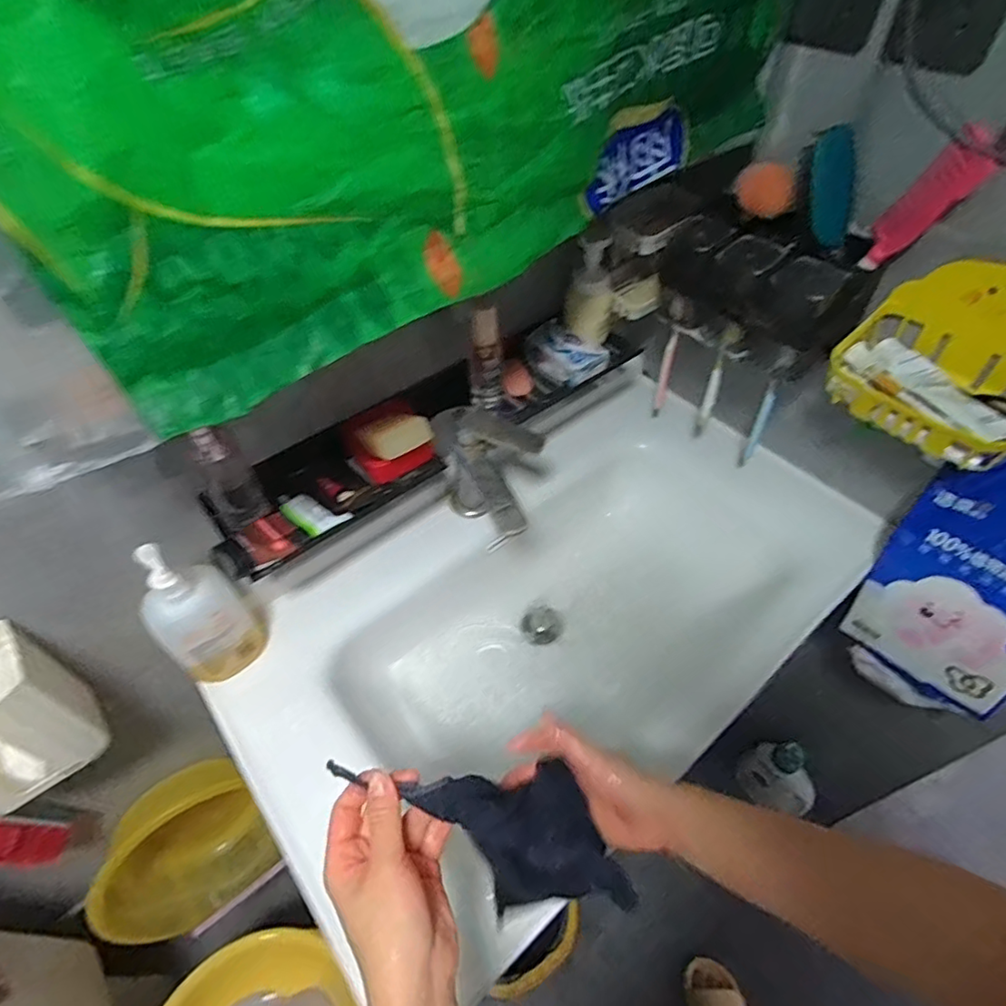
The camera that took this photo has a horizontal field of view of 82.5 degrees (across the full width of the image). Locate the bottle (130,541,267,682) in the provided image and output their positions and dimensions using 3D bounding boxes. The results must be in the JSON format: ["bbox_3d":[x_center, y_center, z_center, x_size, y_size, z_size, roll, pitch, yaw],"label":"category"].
[{"bbox_3d":[-0.328,0.111,0.610,0.087,0.210,0.087,36,60,27],"label":"bottle"}]

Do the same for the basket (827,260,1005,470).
[{"bbox_3d":[0.467,-0.147,0.594,0.127,0.135,0.193,-34,58,-24],"label":"basket"}]

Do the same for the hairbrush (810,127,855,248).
[{"bbox_3d":[0.330,-0.315,0.575,0.038,0.109,0.033,-1,47,29],"label":"hairbrush"}]

